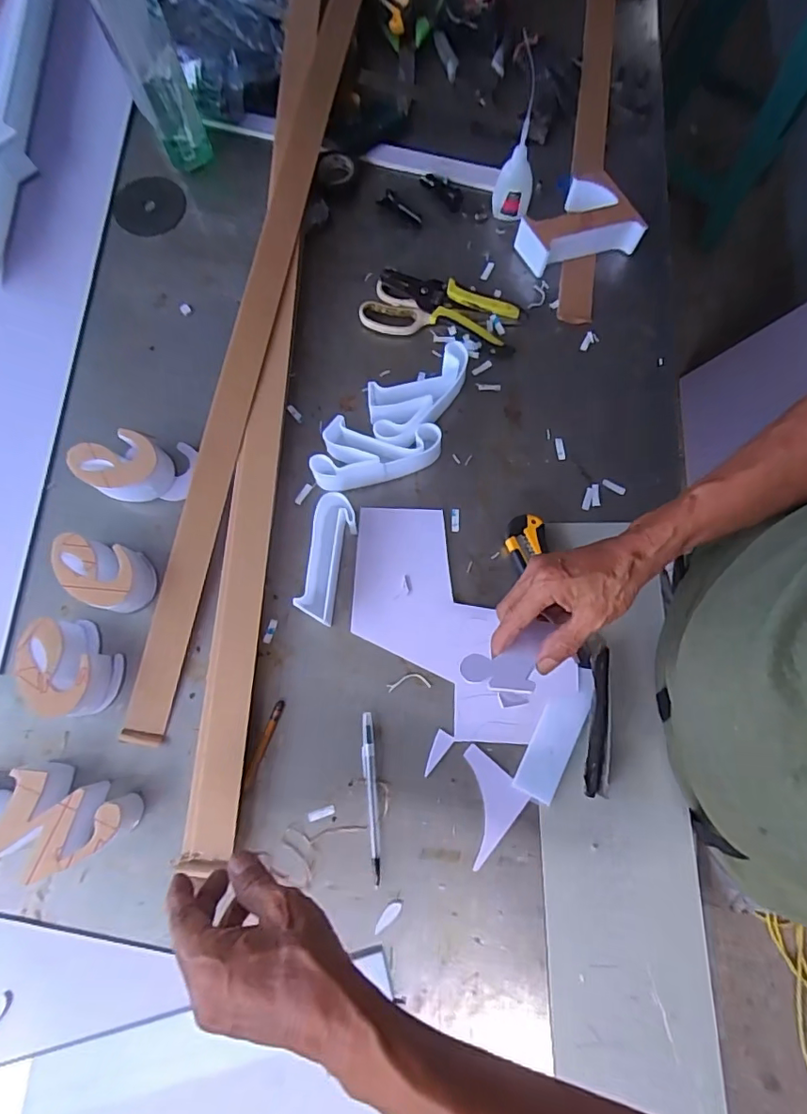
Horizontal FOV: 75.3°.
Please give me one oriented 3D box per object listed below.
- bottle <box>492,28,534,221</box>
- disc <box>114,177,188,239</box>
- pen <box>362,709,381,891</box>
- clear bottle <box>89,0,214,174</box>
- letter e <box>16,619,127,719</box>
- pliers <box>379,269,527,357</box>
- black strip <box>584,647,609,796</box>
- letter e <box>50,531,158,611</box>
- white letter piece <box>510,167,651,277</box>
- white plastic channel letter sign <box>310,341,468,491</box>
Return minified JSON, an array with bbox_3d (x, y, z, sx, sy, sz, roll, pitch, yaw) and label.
[{"bbox_3d":[0.133,-0.460,0.584,0.048,0.158,0.044,5,76,1],"label":"bottle"},{"bbox_3d":[-0.321,-0.444,0.662,0.086,0.007,0.090,0,76,-1],"label":"disc"},{"bbox_3d":[-0.031,0.225,0.493,0.012,0.006,0.149,-4,76,-1],"label":"pen"},{"bbox_3d":[-0.274,-0.541,0.549,0.066,0.269,0.062,-24,79,-6],"label":"clear bottle"},{"bbox_3d":[-0.325,0.107,0.505,0.093,0.045,0.068,44,80,10],"label":"letter e"},{"bbox_3d":[0.057,-0.296,0.613,0.169,0.025,0.059,24,77,6],"label":"pliers"},{"bbox_3d":[0.185,0.155,0.499,0.019,0.012,0.133,9,76,3],"label":"black strip"},{"bbox_3d":[-0.304,0.017,0.527,0.087,0.048,0.062,16,77,4],"label":"letter e"},{"bbox_3d":[0.203,-0.397,0.623,0.136,0.048,0.084,-16,77,-4],"label":"white letter piece"},{"bbox_3d":[-0.002,-0.142,0.567,0.096,0.044,0.204,40,80,9],"label":"white plastic channel letter sign"}]

